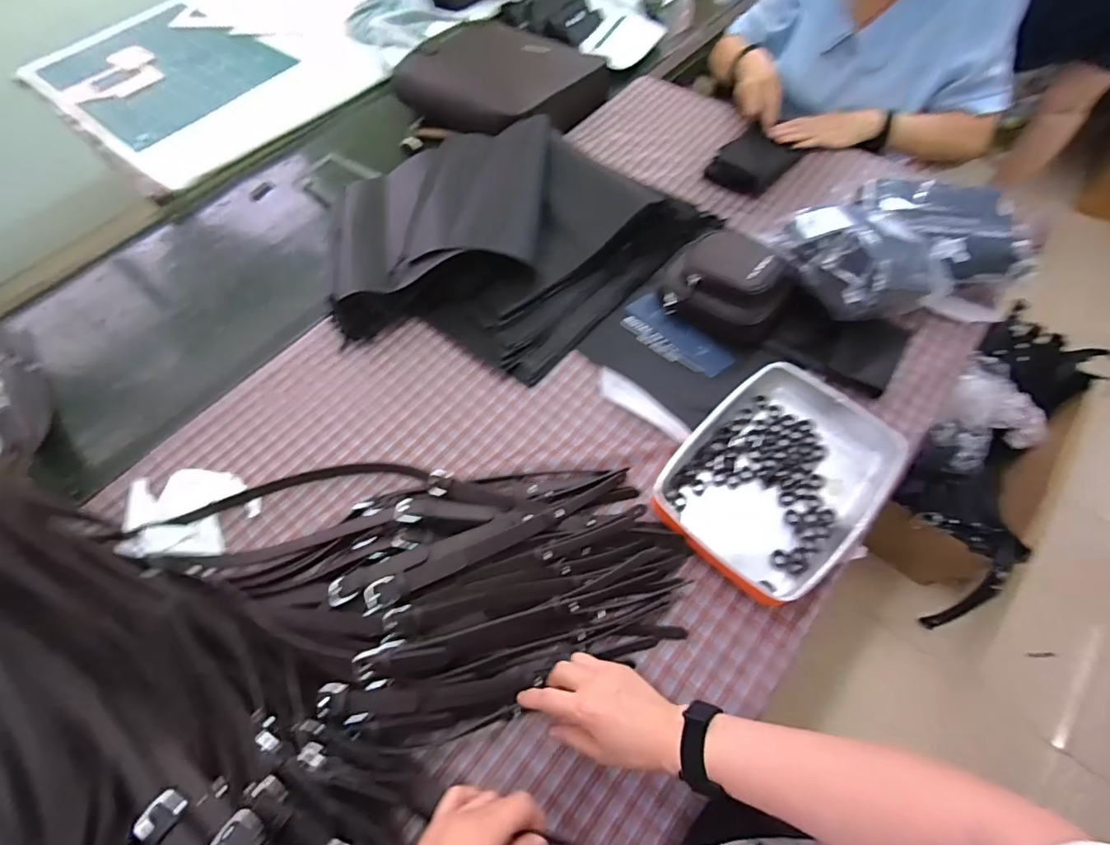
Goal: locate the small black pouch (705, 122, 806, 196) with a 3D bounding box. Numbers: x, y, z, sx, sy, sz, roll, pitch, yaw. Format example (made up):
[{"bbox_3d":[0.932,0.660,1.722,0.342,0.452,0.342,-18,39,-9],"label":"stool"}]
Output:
[{"bbox_3d":[0.365,-0.487,0.920,0.112,0.047,0.160,36,70,21],"label":"small black pouch"}]

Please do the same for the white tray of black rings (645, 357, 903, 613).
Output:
[{"bbox_3d":[0.271,0.064,0.619,0.210,0.045,0.283,36,70,21],"label":"white tray of black rings"}]

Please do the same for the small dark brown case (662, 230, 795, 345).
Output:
[{"bbox_3d":[0.240,-0.197,0.726,0.179,0.108,0.099,27,67,18],"label":"small dark brown case"}]

